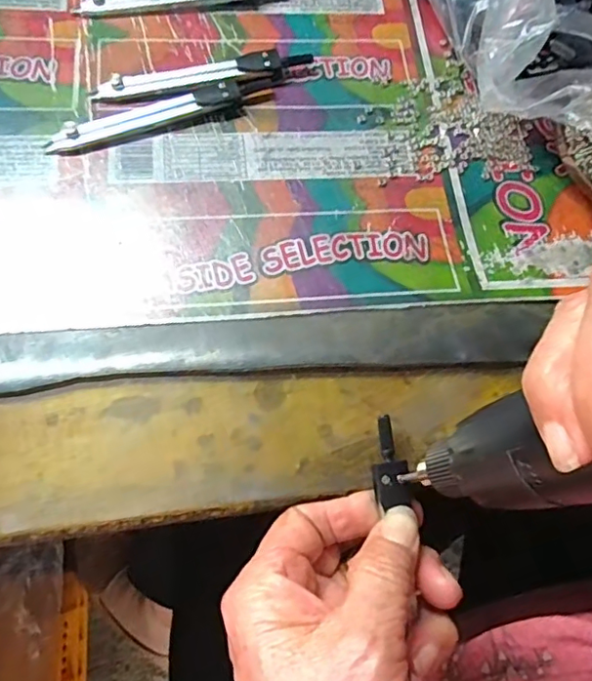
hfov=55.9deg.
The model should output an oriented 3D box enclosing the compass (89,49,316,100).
[{"bbox_3d":[-0.048,-0.142,0.294,0.114,0.011,0.018,-10,71,-10],"label":"compass"}]

